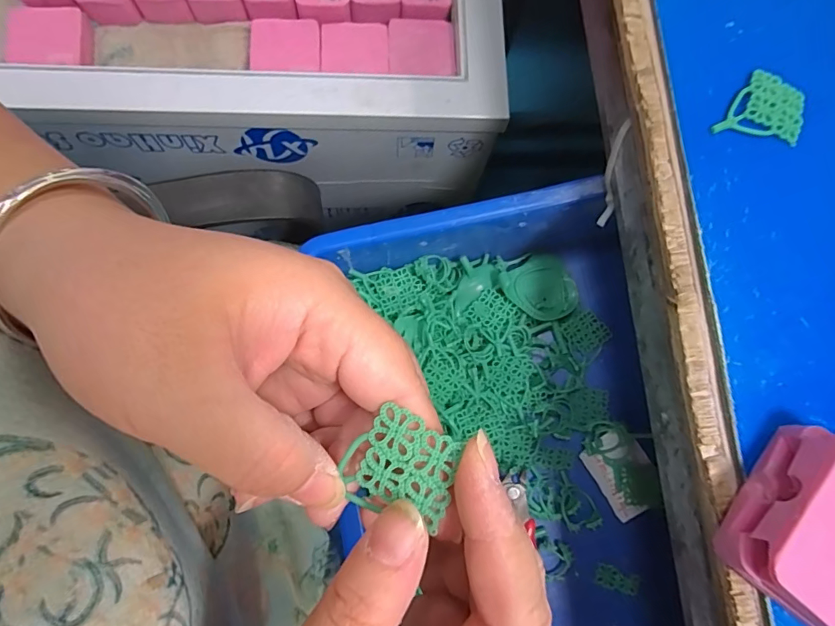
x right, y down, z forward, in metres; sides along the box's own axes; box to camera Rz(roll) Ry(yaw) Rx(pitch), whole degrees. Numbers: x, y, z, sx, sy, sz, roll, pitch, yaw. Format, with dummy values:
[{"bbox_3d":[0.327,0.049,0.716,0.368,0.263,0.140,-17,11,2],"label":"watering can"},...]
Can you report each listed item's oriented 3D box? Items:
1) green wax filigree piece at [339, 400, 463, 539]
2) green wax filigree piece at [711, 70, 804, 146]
[{"bbox_3d":[-0.005,0.042,0.126,0.030,0.004,0.030,24,98,7],"label":"green wax filigree piece"},{"bbox_3d":[0.150,-0.090,0.205,0.036,0.004,0.032,14,78,0],"label":"green wax filigree piece"}]

